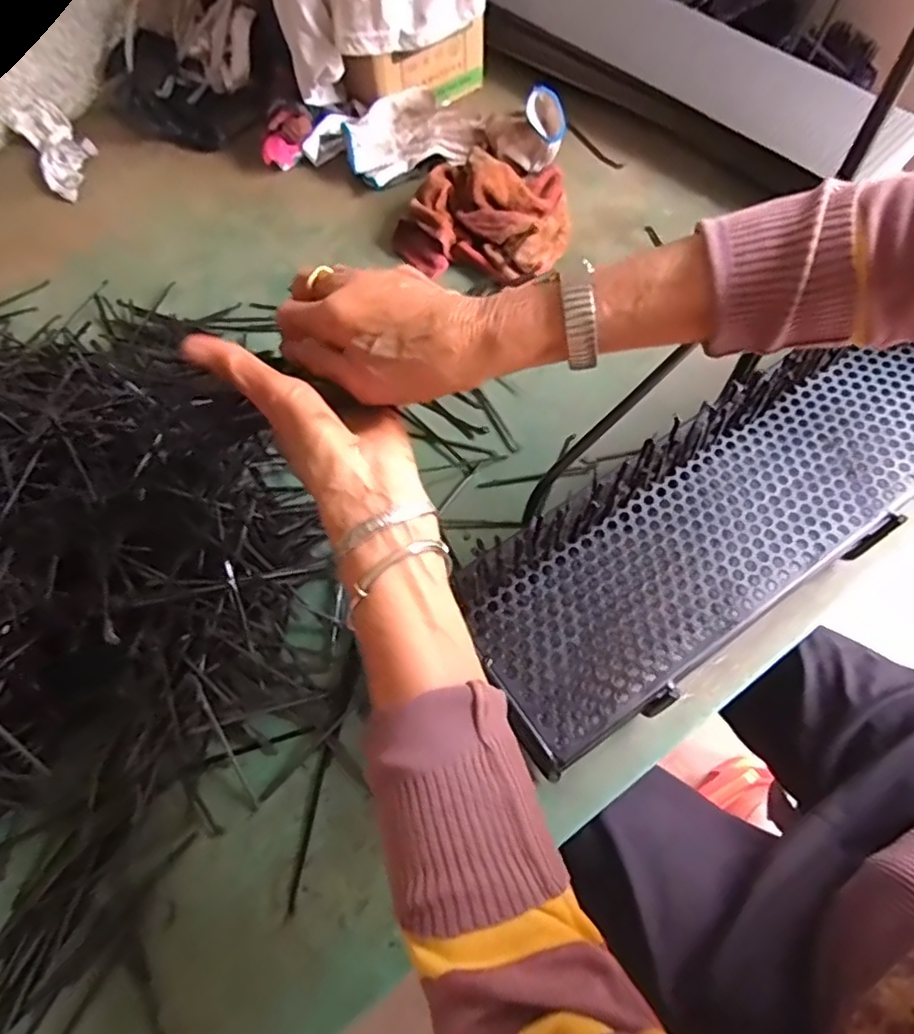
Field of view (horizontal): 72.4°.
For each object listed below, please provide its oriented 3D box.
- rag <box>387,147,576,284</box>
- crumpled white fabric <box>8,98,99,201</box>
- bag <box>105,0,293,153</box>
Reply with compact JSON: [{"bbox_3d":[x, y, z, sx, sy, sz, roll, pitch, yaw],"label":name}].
[{"bbox_3d":[0.030,-0.333,0.685,0.189,0.052,0.165,8,63,6],"label":"rag"},{"bbox_3d":[-0.497,-0.464,0.780,0.069,0.026,0.172,-32,66,-14],"label":"crumpled white fabric"},{"bbox_3d":[-0.328,-0.570,0.782,0.246,0.110,0.178,2,63,3],"label":"bag"}]

